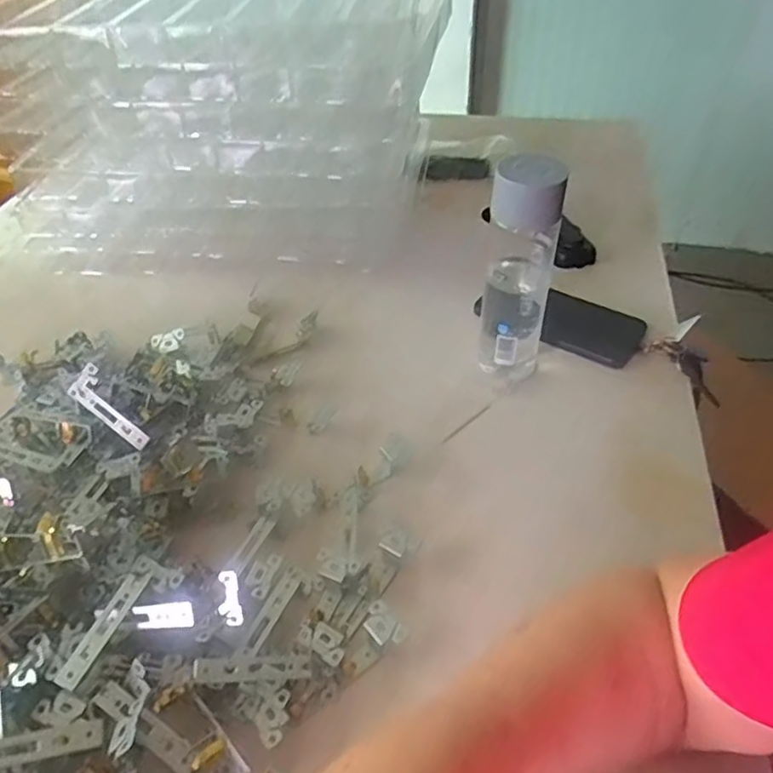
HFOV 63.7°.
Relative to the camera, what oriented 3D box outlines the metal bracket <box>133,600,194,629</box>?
[{"bbox_3d":[-0.133,0.138,0.372,0.038,0.004,0.015,-10,72,11],"label":"metal bracket"}]

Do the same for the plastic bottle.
[{"bbox_3d":[0.114,-0.095,0.535,0.055,0.212,0.056,9,45,11],"label":"plastic bottle"}]

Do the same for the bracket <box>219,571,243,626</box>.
[{"bbox_3d":[-0.098,0.131,0.387,0.015,0.034,0.008,-6,1,-5],"label":"bracket"}]

